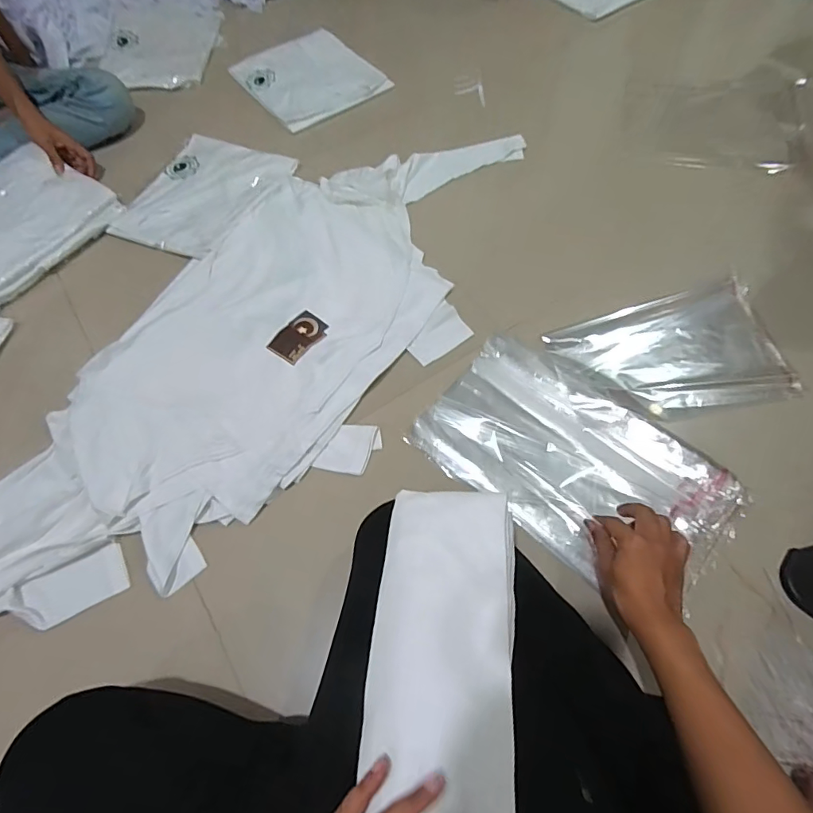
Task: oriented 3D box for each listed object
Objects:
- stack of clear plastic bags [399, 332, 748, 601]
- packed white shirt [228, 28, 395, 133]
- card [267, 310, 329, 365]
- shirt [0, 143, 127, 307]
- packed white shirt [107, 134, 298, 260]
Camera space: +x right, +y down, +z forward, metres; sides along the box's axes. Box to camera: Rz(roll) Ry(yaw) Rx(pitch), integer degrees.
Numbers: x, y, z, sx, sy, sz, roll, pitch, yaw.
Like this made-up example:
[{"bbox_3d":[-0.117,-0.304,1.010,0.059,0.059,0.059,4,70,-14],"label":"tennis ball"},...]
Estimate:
[{"bbox_3d":[0.241,0.076,0.694,0.418,0.023,0.255,37,70,18],"label":"stack of clear plastic bags"},{"bbox_3d":[-0.235,-0.799,1.152,0.288,0.024,0.327,-33,67,-14],"label":"packed white shirt"},{"bbox_3d":[-0.175,-0.114,0.784,0.062,0.004,0.094,37,68,15],"label":"card"},{"bbox_3d":[-0.766,-0.362,0.927,0.285,0.035,0.321,34,69,17],"label":"shirt"},{"bbox_3d":[-0.405,-0.431,0.959,0.266,0.019,0.297,20,66,11],"label":"packed white shirt"}]

